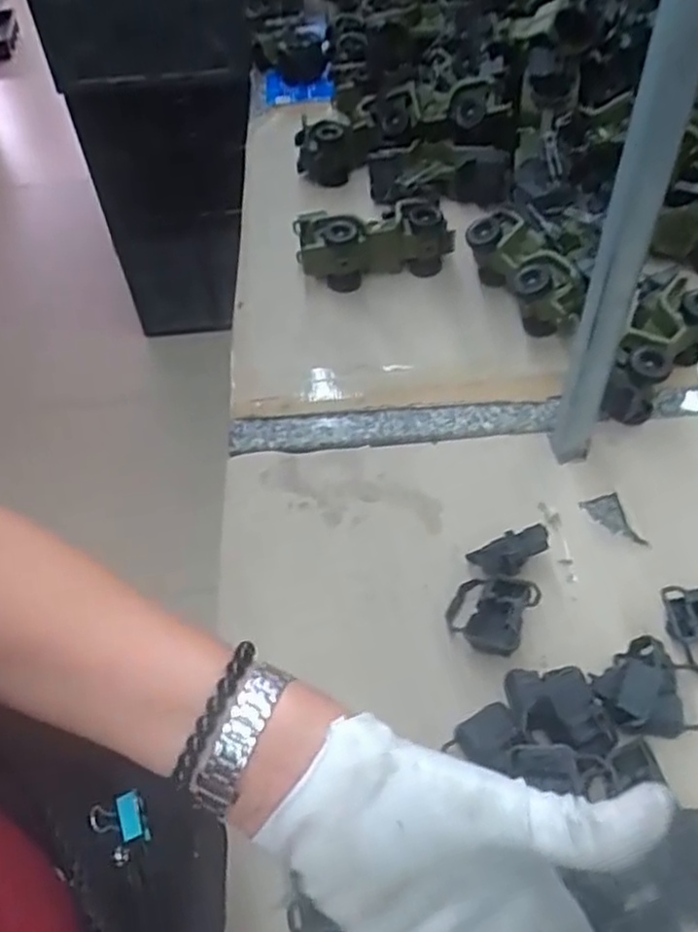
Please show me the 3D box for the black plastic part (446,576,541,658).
[{"bbox_3d":[0.123,0.128,0.651,0.069,0.041,0.066,22,54,21],"label":"black plastic part"}]

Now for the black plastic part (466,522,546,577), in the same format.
[{"bbox_3d":[0.149,0.081,0.682,0.074,0.022,0.037,-28,47,17],"label":"black plastic part"}]

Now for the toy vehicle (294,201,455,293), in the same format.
[{"bbox_3d":[0.033,-0.287,0.977,0.200,0.093,0.079,-7,49,-2],"label":"toy vehicle"}]

